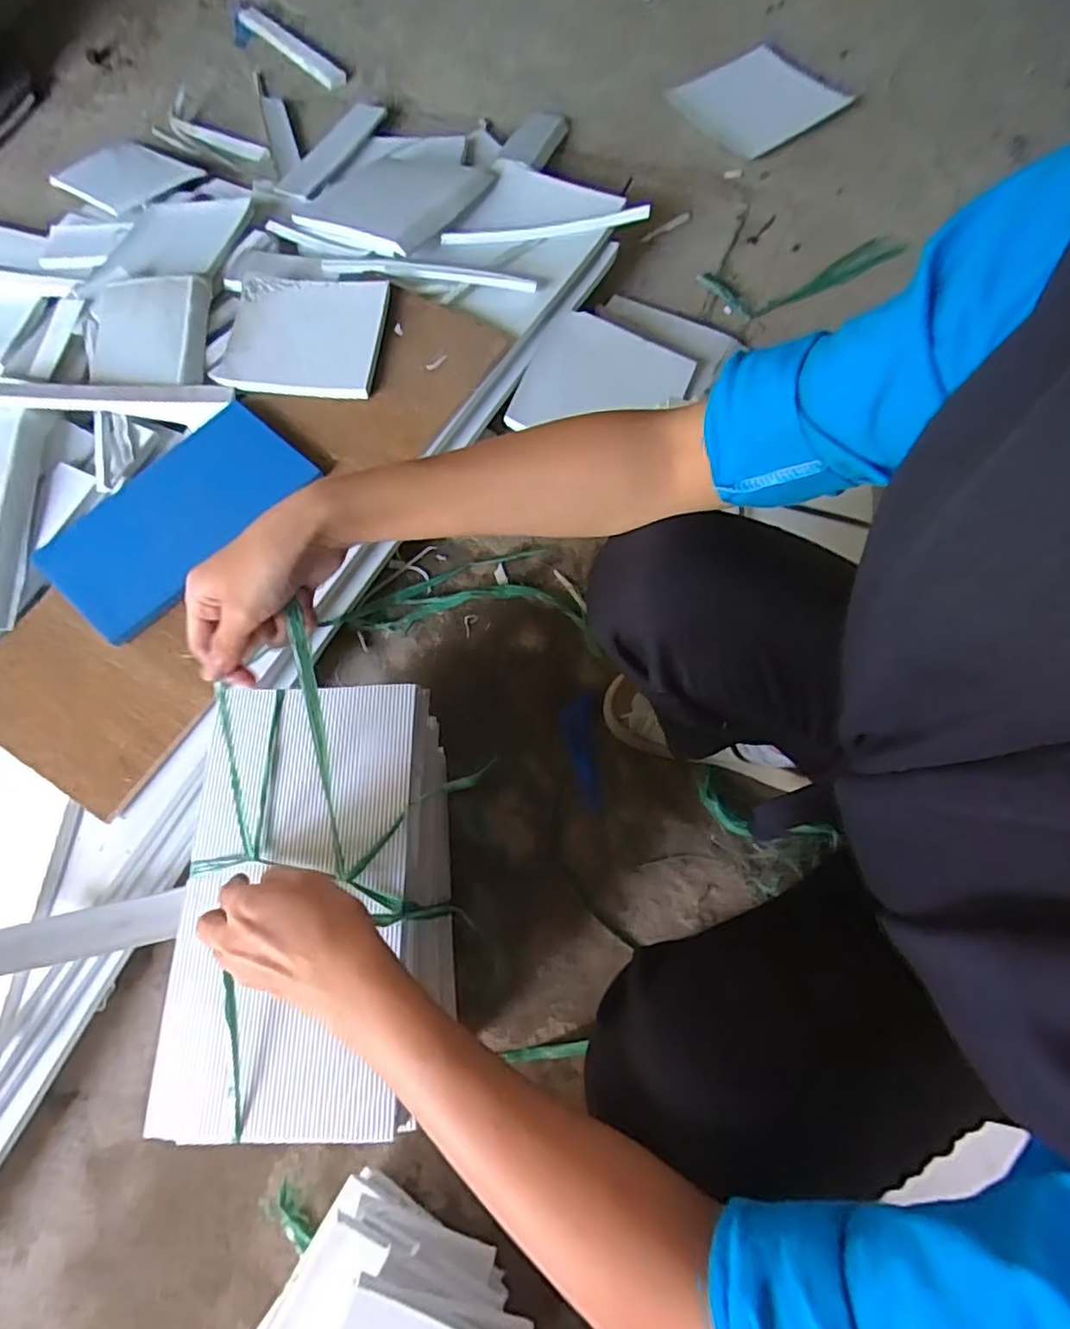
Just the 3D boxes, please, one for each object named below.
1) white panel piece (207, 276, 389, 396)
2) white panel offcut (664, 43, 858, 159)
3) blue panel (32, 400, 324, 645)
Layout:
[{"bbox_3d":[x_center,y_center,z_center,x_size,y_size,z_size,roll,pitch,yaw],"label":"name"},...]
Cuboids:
[{"bbox_3d":[-0.286,-0.409,0.770,0.184,0.024,0.173,3,70,1],"label":"white panel piece"},{"bbox_3d":[0.414,-1.057,1.156,0.281,0.017,0.236,-38,75,-12],"label":"white panel offcut"},{"bbox_3d":[-0.396,-0.169,0.691,0.147,0.019,0.282,39,75,13],"label":"blue panel"}]

